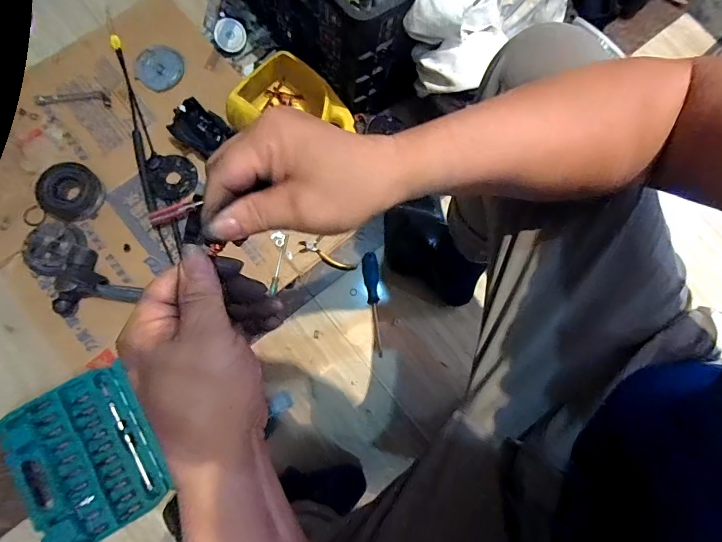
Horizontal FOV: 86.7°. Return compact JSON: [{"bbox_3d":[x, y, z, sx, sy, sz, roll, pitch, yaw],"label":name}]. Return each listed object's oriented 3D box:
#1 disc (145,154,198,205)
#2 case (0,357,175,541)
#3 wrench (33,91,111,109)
[{"bbox_3d":[-0.373,-0.186,0.752,0.092,0.015,0.109,-15,78,-2],"label":"disc"},{"bbox_3d":[-0.471,0.319,0.647,0.231,0.030,0.250,-29,79,-5],"label":"case"},{"bbox_3d":[-0.589,-0.352,0.781,0.145,0.015,0.034,-1,78,1],"label":"wrench"}]

